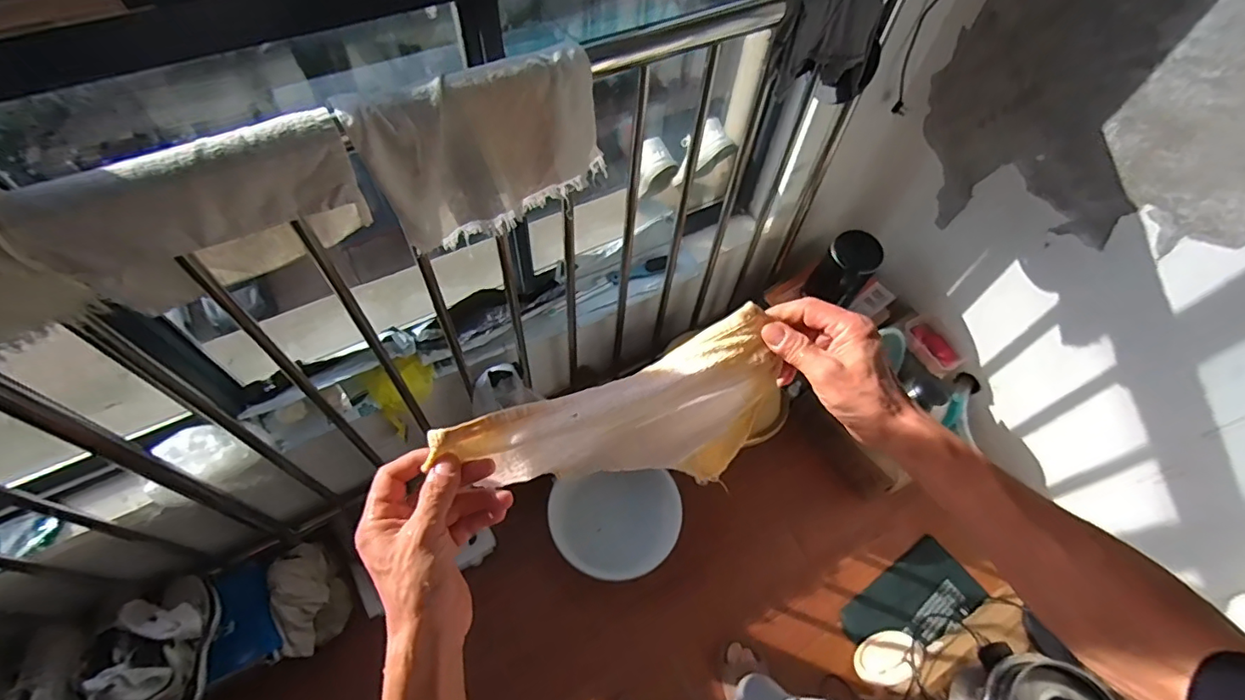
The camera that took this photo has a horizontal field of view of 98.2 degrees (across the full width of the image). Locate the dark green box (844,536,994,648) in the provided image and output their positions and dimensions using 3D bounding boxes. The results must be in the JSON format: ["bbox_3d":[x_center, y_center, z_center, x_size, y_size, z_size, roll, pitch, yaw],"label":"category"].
[{"bbox_3d":[0.740,0.662,1.395,0.346,0.045,0.187,-31,56,-14],"label":"dark green box"}]

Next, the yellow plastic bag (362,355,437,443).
[{"bbox_3d":[-0.469,0.107,1.199,0.137,0.208,0.048,-25,29,-12],"label":"yellow plastic bag"}]

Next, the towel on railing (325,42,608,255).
[{"bbox_3d":[-0.175,-0.266,0.738,0.320,0.222,0.054,-27,64,-19],"label":"towel on railing"}]

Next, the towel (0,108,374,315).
[{"bbox_3d":[-0.466,-0.151,0.641,0.305,0.209,0.081,-23,63,-17],"label":"towel"}]

